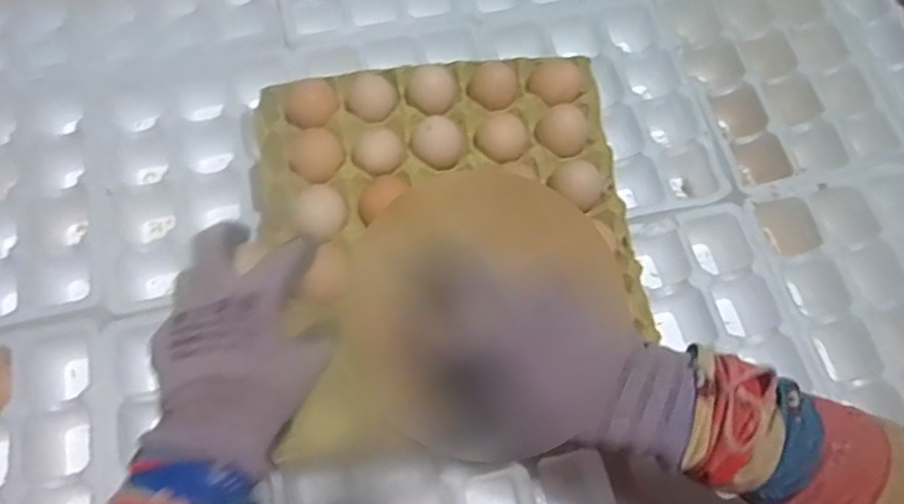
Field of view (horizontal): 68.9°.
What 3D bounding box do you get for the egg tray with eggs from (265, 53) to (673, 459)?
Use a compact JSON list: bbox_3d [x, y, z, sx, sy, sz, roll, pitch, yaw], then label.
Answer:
[{"bbox_3d":[0.000,-0.013,0.497,0.271,0.054,0.285,-7,67,-5],"label":"egg tray with eggs"}]

